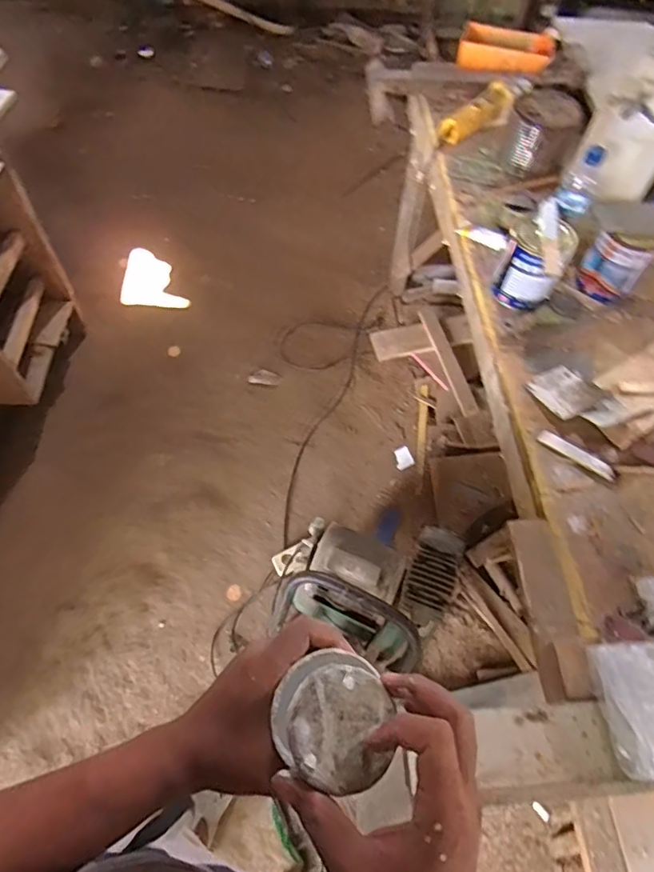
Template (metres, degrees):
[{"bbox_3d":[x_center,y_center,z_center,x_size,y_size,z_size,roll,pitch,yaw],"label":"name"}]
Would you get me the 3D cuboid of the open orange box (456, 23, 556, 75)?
[{"bbox_3d":[0.480,-1.032,1.406,0.243,0.075,0.107,20,61,9],"label":"open orange box"}]

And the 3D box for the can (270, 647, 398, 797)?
[{"bbox_3d":[0.004,0.186,0.346,0.076,0.036,0.081,1,59,-2],"label":"can"}]

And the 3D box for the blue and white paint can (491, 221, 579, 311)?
[{"bbox_3d":[0.374,-0.314,0.956,0.112,0.133,0.101,25,62,12],"label":"blue and white paint can"}]

